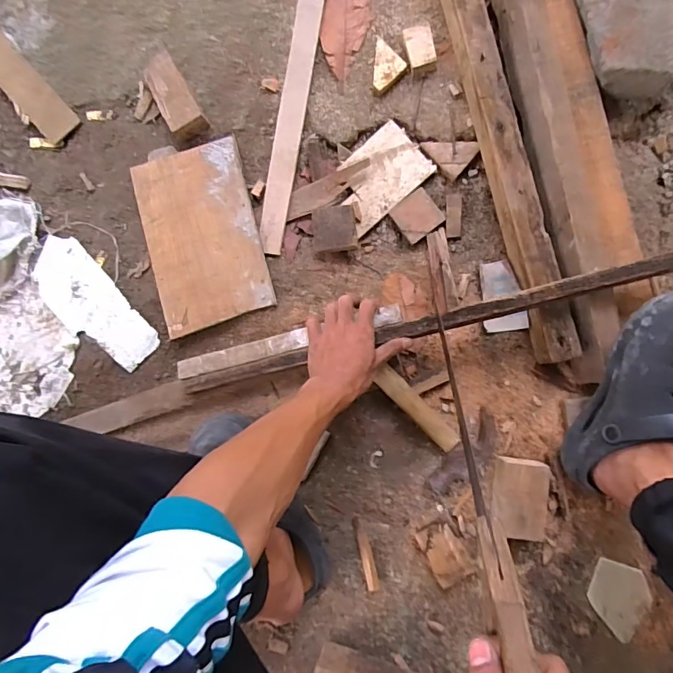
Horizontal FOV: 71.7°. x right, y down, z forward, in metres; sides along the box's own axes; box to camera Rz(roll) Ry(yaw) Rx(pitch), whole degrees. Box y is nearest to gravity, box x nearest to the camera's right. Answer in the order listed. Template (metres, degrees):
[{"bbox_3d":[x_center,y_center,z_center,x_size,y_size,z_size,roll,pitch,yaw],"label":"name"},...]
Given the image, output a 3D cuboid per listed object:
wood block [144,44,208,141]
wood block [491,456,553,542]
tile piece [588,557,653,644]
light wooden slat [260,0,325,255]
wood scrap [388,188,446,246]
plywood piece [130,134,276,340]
[{"bbox_3d":[-0.245,-0.360,0.703,0.053,0.043,0.128,-30,85,4],"label":"wood block"},{"bbox_3d":[0.244,0.213,0.617,0.068,0.045,0.103,9,89,7],"label":"wood block"},{"bbox_3d":[0.372,0.350,0.617,0.072,0.010,0.093,19,90,7],"label":"tile piece"},{"bbox_3d":[-0.067,-0.339,0.701,0.042,0.013,0.427,10,89,7],"label":"light wooden slat"},{"bbox_3d":[0.119,-0.176,0.680,0.061,0.012,0.060,-36,84,4],"label":"wood scrap"},{"bbox_3d":[-0.201,-0.150,0.700,0.168,0.015,0.261,-15,86,6],"label":"plywood piece"}]

